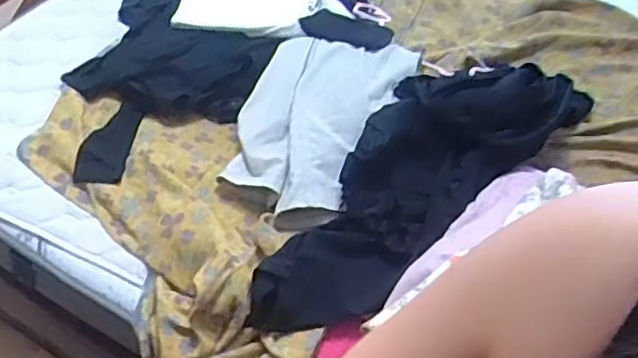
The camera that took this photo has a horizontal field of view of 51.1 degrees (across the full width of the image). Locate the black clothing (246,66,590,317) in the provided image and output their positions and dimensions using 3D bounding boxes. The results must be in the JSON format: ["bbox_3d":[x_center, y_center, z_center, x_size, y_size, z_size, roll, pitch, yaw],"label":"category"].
[{"bbox_3d":[0.210,-0.046,1.237,0.247,0.101,0.896,38,59,25],"label":"black clothing"}]

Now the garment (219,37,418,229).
[{"bbox_3d":[-0.013,-0.130,1.332,0.283,0.073,0.546,20,53,13],"label":"garment"}]

